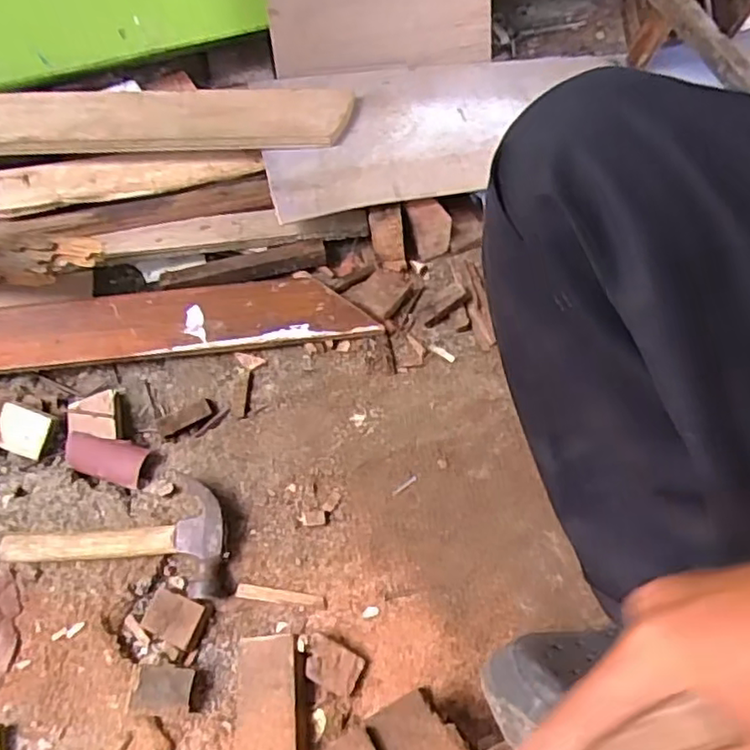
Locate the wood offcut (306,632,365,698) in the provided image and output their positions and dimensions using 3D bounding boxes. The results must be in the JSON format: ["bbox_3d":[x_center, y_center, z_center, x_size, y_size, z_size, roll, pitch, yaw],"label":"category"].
[{"bbox_3d":[-0.039,0.262,0.597,0.051,0.017,0.036,24,62,16],"label":"wood offcut"}]

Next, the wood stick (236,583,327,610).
[{"bbox_3d":[-0.091,0.215,0.642,0.088,0.007,0.013,6,59,6],"label":"wood stick"}]

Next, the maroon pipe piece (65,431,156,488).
[{"bbox_3d":[-0.293,0.088,0.713,0.098,0.017,0.044,13,60,10],"label":"maroon pipe piece"}]

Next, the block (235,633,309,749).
[{"bbox_3d":[-0.090,0.293,0.582,0.061,0.027,0.115,-2,58,1],"label":"block"}]

